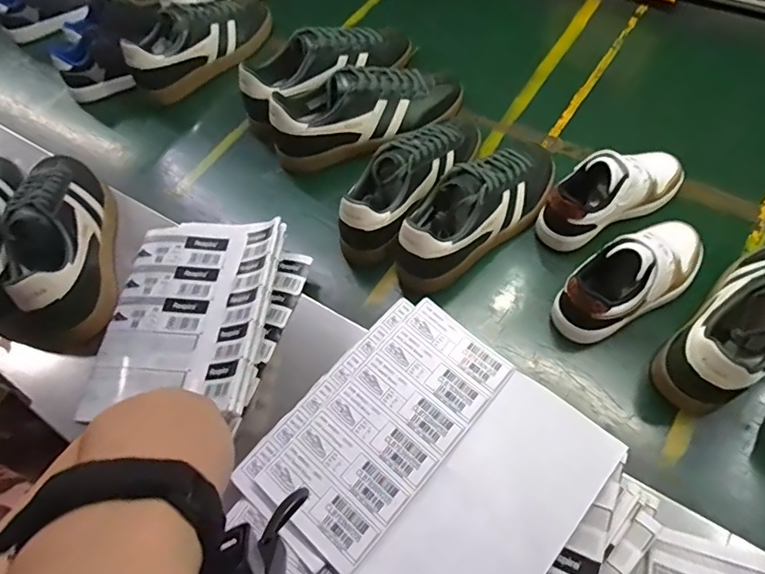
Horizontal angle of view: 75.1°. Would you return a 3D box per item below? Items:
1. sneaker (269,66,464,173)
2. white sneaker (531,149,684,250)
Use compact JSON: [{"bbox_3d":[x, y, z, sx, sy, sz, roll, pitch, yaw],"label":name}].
[{"bbox_3d":[-0.020,-0.253,0.699,0.272,0.098,0.086,-15,60,-4],"label":"sneaker"},{"bbox_3d":[0.282,-0.118,0.597,0.191,0.083,0.068,-20,60,-8],"label":"white sneaker"}]

